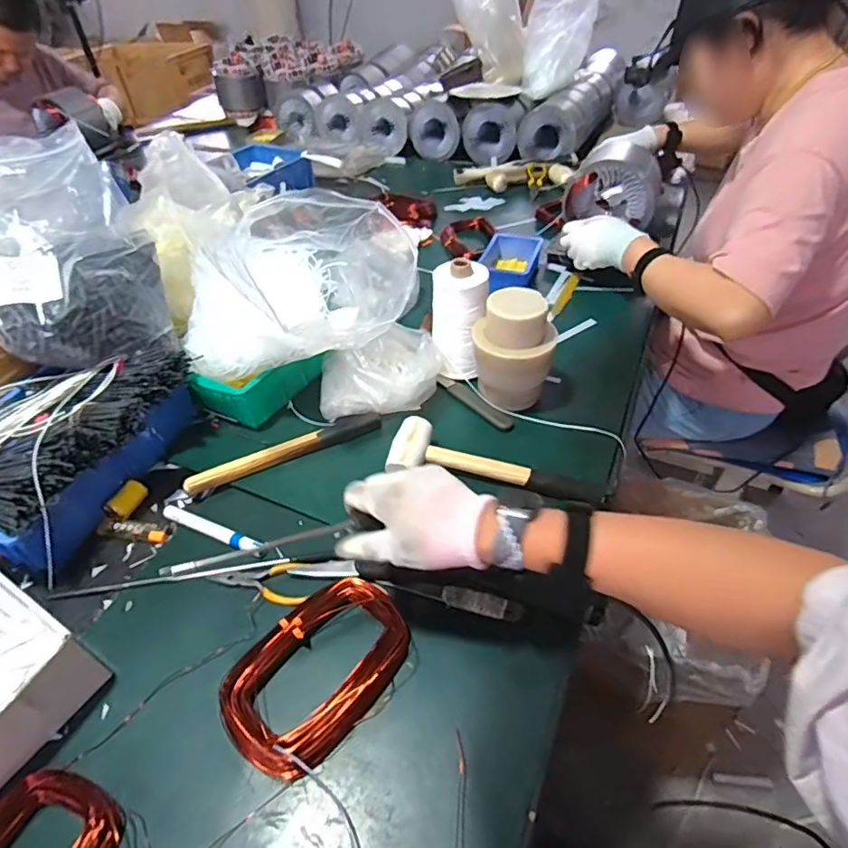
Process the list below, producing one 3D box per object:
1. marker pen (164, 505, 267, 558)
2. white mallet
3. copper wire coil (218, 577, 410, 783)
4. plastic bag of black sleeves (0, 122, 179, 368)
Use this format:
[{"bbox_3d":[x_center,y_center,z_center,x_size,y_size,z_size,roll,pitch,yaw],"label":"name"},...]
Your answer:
[{"bbox_3d":[-0.248,0.126,0.632,0.147,0.017,0.017,17,47,19],"label":"marker pen"},{"bbox_3d":[0.090,0.051,0.664,0.262,0.050,0.076,7,45,11],"label":"white mallet"},{"bbox_3d":[-0.100,0.227,0.506,0.121,0.034,0.174,31,53,30],"label":"copper wire coil"},{"bbox_3d":[-0.463,-0.214,0.673,0.223,0.225,0.183,-29,50,-25],"label":"plastic bag of black sleeves"}]

